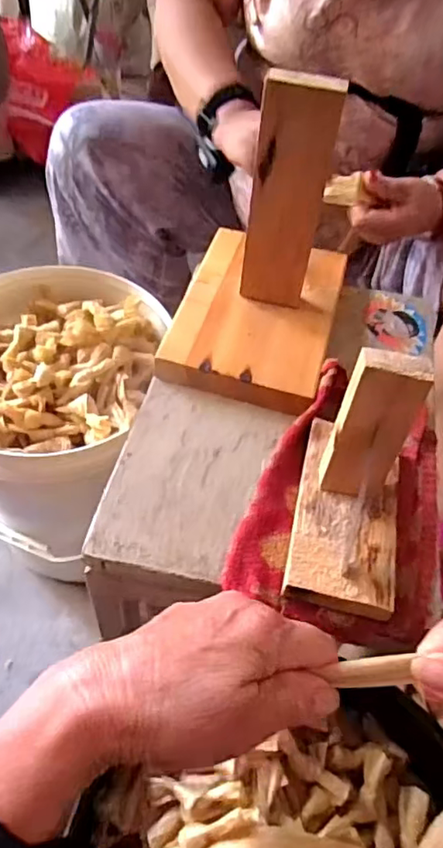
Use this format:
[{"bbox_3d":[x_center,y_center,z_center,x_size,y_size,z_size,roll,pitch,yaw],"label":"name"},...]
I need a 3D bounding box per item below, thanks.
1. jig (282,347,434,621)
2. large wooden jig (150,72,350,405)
[{"bbox_3d":[0.096,0.029,0.377,0.073,0.131,0.143,13,52,4],"label":"jig"},{"bbox_3d":[0.040,-0.161,0.478,0.141,0.199,0.202,14,52,5],"label":"large wooden jig"}]

